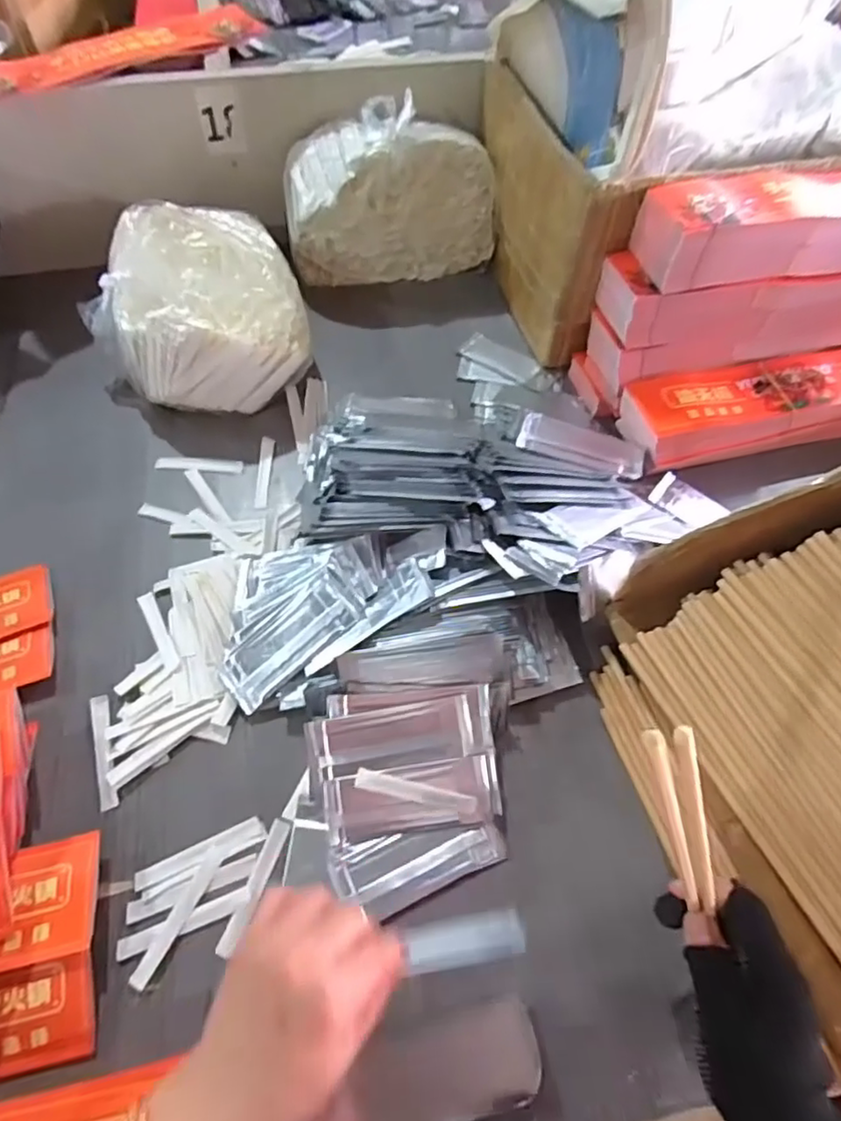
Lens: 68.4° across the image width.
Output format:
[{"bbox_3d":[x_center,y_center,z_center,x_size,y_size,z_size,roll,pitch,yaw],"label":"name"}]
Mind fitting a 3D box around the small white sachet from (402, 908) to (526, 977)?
[{"bbox_3d":[0.028,0.233,0.379,0.074,0.004,0.026,-2,60,-14],"label":"small white sachet"}]

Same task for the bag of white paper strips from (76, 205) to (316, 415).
[{"bbox_3d":[-0.250,-0.285,0.681,0.219,0.096,0.257,-19,62,-13],"label":"bag of white paper strips"}]

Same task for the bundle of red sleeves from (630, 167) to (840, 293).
[{"bbox_3d":[0.382,-0.328,0.600,0.346,0.072,0.085,-11,60,-9],"label":"bundle of red sleeves"}]

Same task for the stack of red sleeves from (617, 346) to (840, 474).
[{"bbox_3d":[0.393,-0.171,0.673,0.350,0.057,0.105,-14,61,-10],"label":"stack of red sleeves"}]

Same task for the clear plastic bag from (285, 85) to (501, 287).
[{"bbox_3d":[-0.039,-0.450,0.768,0.253,0.165,0.086,-8,60,-7],"label":"clear plastic bag"}]

